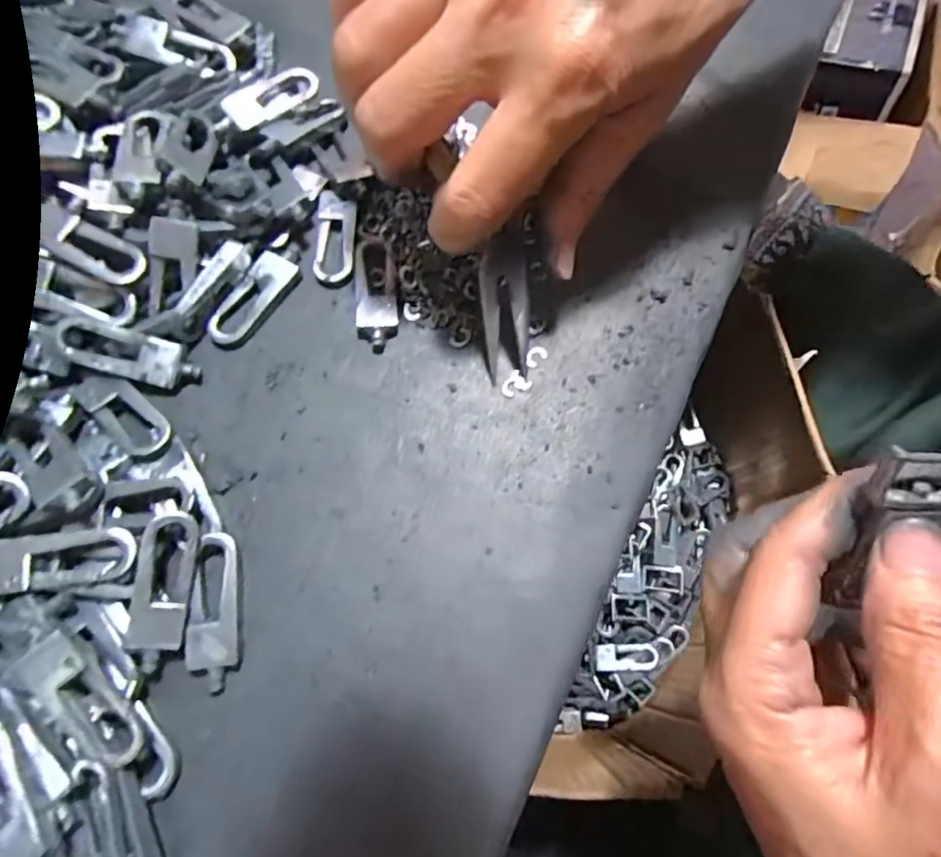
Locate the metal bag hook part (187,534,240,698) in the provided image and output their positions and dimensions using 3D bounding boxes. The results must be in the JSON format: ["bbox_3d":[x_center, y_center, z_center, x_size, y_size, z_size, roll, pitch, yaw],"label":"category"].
[{"bbox_3d":[-0.076,0.054,0.174,0.014,0.008,0.045,-1,72,-3],"label":"metal bag hook part"}]

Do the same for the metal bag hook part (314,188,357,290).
[{"bbox_3d":[-0.051,-0.072,0.217,0.015,0.004,0.041,1,72,-2],"label":"metal bag hook part"}]

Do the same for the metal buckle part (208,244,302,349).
[{"bbox_3d":[-0.076,-0.048,0.209,0.015,0.005,0.045,33,74,8],"label":"metal buckle part"}]

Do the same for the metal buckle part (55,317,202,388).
[{"bbox_3d":[-0.113,-0.025,0.193,0.042,0.008,0.015,15,72,-10],"label":"metal buckle part"}]

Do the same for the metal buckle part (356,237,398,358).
[{"bbox_3d":[-0.034,-0.050,0.211,0.015,0.004,0.046,-2,72,-3],"label":"metal buckle part"}]

